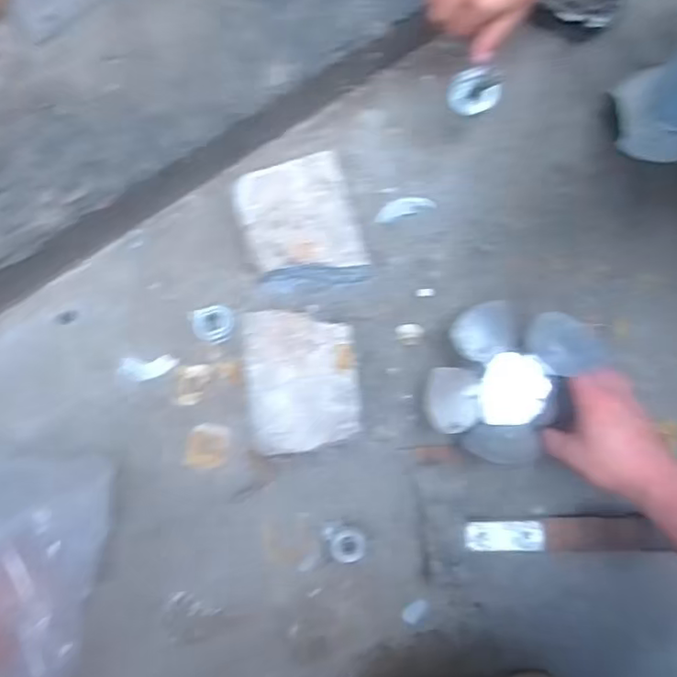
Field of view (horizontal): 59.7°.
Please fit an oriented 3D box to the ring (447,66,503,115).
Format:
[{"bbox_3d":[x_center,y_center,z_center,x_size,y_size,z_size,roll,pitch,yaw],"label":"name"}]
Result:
[{"bbox_3d":[0.128,-0.234,0.555,0.049,0.042,0.011,12,44,19],"label":"ring"}]

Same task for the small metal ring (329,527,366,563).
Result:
[{"bbox_3d":[0.010,0.209,0.592,0.035,0.004,0.035,0,84,-1],"label":"small metal ring"}]

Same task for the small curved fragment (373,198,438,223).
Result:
[{"bbox_3d":[0.070,-0.140,0.631,0.064,0.004,0.020,-19,84,-3],"label":"small curved fragment"}]

